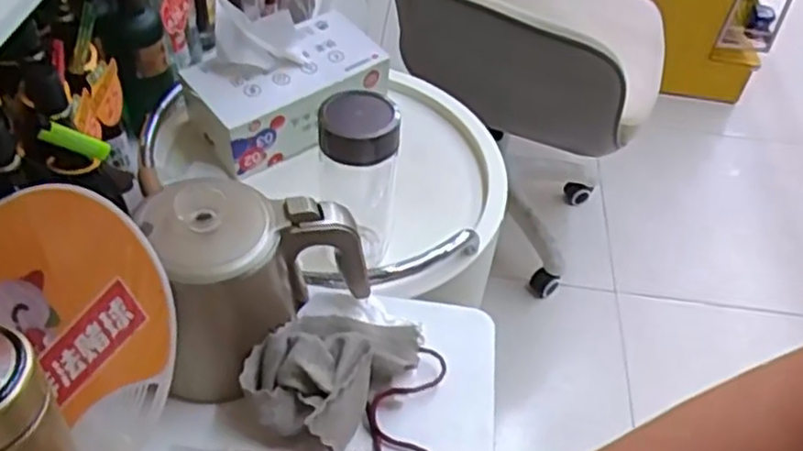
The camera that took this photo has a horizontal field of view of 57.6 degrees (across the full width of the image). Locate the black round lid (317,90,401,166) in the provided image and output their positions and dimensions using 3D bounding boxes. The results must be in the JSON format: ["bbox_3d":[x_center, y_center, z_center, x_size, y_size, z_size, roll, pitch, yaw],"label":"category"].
[{"bbox_3d":[-0.039,-0.093,0.685,0.073,0.035,0.073,4,47,-4],"label":"black round lid"}]

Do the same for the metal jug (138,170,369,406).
[{"bbox_3d":[-0.116,0.053,0.582,0.160,0.140,0.114,6,47,-1],"label":"metal jug"}]

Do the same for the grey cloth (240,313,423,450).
[{"bbox_3d":[-0.052,0.108,0.597,0.100,0.045,0.140,27,50,17],"label":"grey cloth"}]

